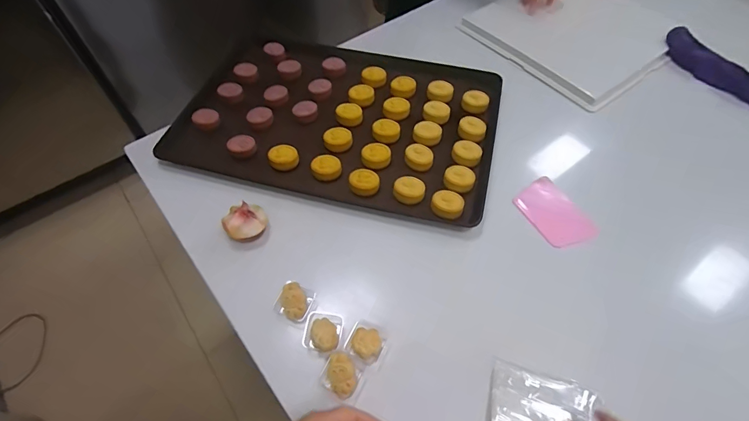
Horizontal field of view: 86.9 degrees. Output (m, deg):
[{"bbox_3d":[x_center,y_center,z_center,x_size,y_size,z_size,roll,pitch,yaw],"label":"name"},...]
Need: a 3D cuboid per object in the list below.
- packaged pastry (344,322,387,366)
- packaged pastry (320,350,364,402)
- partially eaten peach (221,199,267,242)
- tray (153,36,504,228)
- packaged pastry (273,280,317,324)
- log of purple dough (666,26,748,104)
[{"bbox_3d":[-0.012,0.176,0.525,0.047,0.020,0.044,24,59,16],"label":"packaged pastry"},{"bbox_3d":[-0.042,0.215,0.510,0.046,0.040,0.043,26,60,17],"label":"packaged pastry"},{"bbox_3d":[-0.201,0.016,0.615,0.058,0.050,0.058,6,56,5],"label":"partially eaten peach"},{"bbox_3d":[-0.069,-0.180,0.770,0.590,0.052,0.377,11,57,8],"label":"tray"},{"bbox_3d":[-0.114,0.131,0.565,0.045,0.032,0.046,22,59,14],"label":"packaged pastry"},{"bbox_3d":[0.755,-0.298,0.851,0.050,0.060,0.283,-31,61,-19],"label":"log of purple dough"}]

